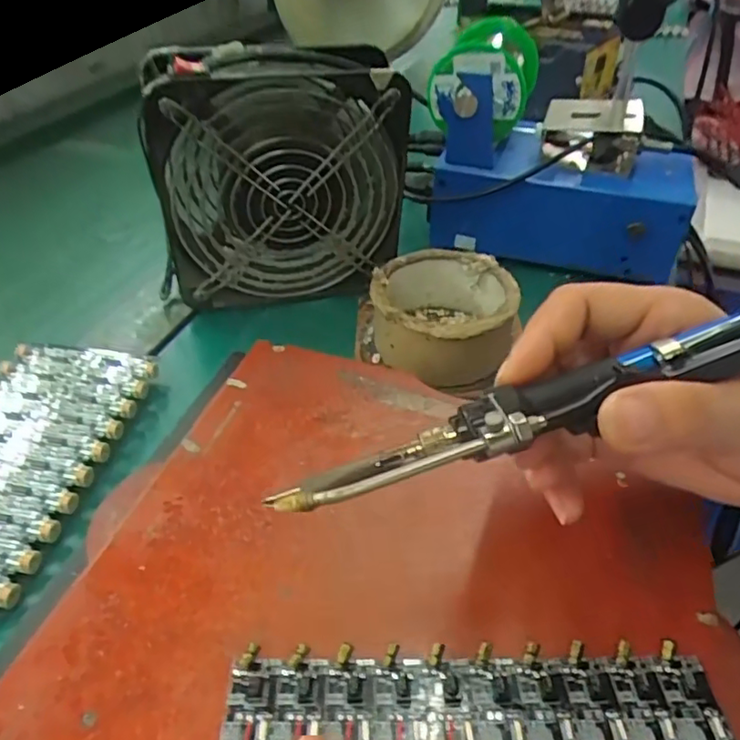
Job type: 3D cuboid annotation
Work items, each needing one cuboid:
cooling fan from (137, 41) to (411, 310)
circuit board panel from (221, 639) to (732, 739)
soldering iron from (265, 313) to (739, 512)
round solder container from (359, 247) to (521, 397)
[{"bbox_3d":[-0.054,-0.118,0.392,0.156,0.152,0.056,-8,42,-11],"label":"cooling fan"},{"bbox_3d":[0.033,0.110,0.194,0.155,0.010,0.047,2,43,0],"label":"circuit board panel"},{"bbox_3d":[0.070,0.007,0.199,0.210,0.018,0.023,-19,43,-4],"label":"soldering iron"},{"bbox_3d":[0.040,-0.032,0.378,0.095,0.049,0.088,-1,41,1],"label":"round solder container"}]

